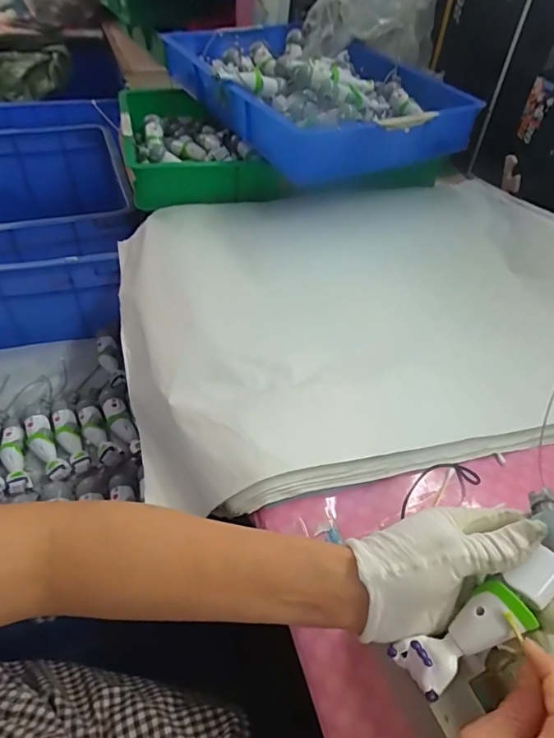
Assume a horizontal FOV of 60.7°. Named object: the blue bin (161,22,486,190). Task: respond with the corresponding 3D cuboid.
[{"bbox_3d":[0.050,-0.530,0.904,0.385,0.122,0.591,-26,54,-25],"label":"blue bin"}]

